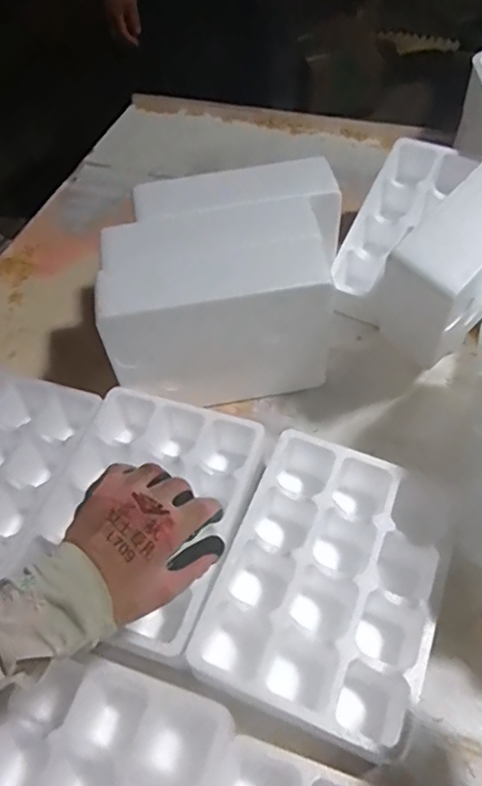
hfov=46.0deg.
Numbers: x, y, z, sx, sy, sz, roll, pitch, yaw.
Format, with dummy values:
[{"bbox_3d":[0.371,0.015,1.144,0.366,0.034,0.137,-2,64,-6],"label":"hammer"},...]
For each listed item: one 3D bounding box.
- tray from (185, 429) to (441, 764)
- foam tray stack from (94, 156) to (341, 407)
[{"bbox_3d":[0.083,0.174,0.533,0.183,0.082,0.248,16,58,15],"label":"tray"},{"bbox_3d":[-0.013,-0.121,0.686,0.273,0.197,0.210,-8,56,-1],"label":"foam tray stack"}]

